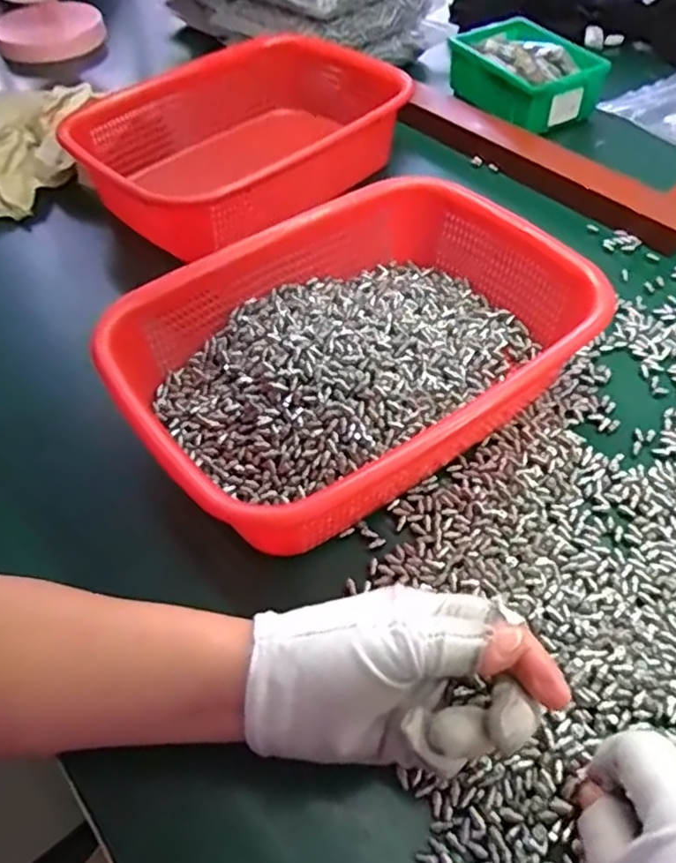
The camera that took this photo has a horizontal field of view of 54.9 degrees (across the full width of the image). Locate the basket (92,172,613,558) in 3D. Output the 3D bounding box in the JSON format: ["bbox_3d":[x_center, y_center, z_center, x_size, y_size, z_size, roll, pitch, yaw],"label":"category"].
[{"bbox_3d":[0.014,-0.051,0.417,0.268,0.074,0.207,-30,56,-19],"label":"basket"}]

